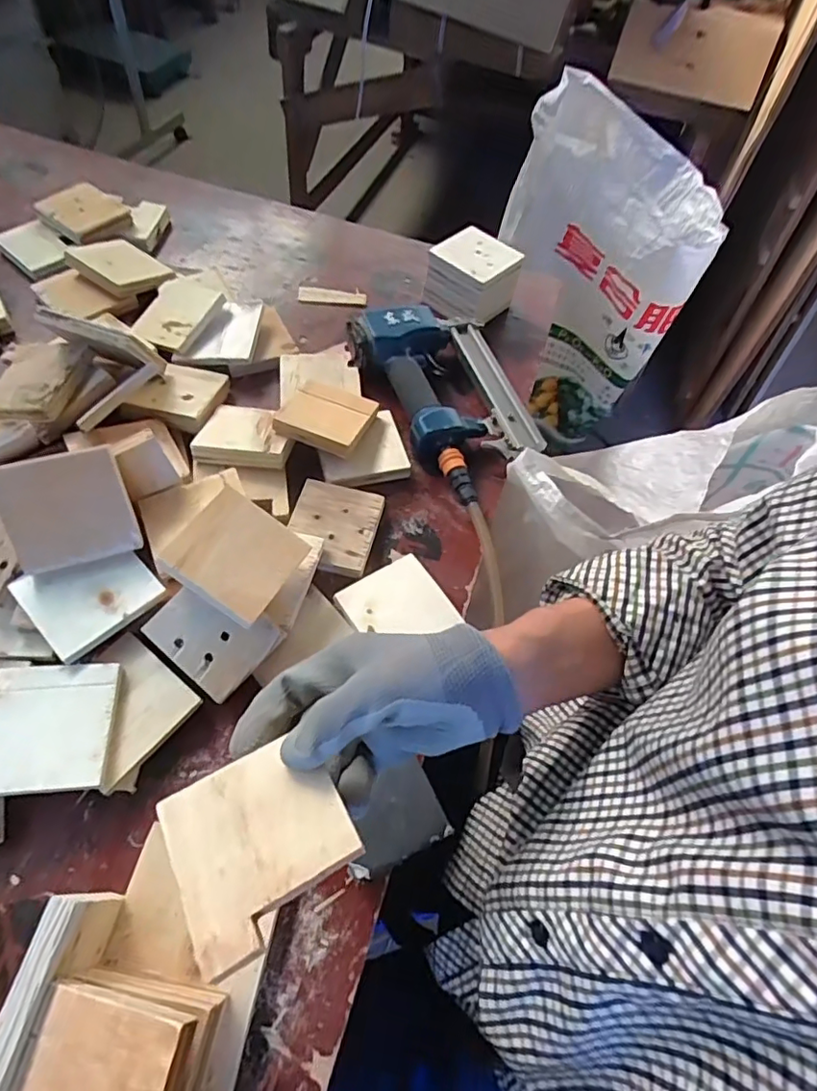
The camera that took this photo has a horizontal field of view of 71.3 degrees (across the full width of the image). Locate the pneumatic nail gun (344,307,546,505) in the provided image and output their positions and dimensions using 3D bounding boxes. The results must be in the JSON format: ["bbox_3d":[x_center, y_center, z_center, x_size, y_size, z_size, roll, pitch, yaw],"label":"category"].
[{"bbox_3d":[0.058,-0.178,0.657,0.170,0.070,0.256,-26,64,-22],"label":"pneumatic nail gun"}]

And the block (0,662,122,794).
[{"bbox_3d":[-0.267,0.134,0.424,0.087,0.018,0.091,-2,58,-8],"label":"block"}]

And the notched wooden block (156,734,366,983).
[{"bbox_3d":[-0.075,0.148,0.289,0.084,0.013,0.085,-25,65,-18],"label":"notched wooden block"}]

